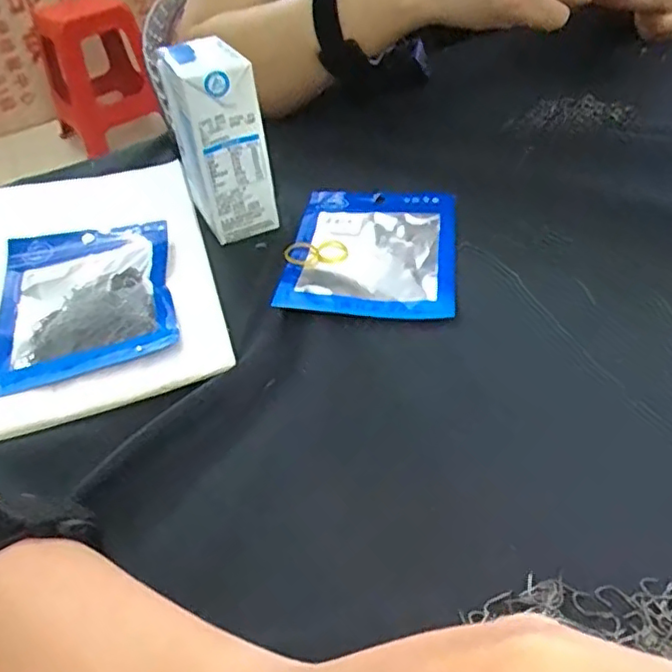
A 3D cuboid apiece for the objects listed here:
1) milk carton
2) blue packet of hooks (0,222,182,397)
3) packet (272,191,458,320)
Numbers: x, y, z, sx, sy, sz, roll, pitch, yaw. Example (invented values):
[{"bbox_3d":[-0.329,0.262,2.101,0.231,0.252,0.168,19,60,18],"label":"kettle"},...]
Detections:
[{"bbox_3d":[-0.071,-0.119,0.392,0.050,0.110,0.057,-15,42,-9],"label":"milk carton"},{"bbox_3d":[-0.143,-0.025,0.362,0.095,0.014,0.130,-16,42,-10],"label":"blue packet of hooks"},{"bbox_3d":[0.023,-0.054,0.385,0.097,0.015,0.139,1,42,9],"label":"packet"}]

